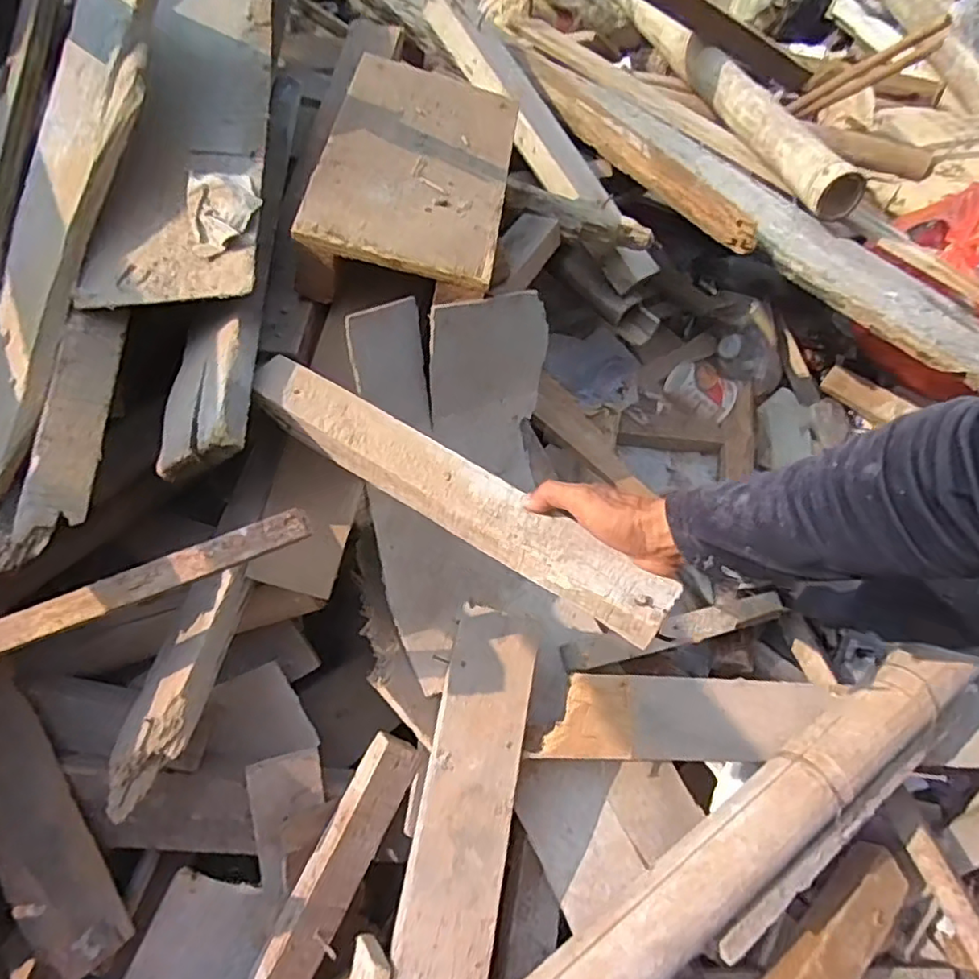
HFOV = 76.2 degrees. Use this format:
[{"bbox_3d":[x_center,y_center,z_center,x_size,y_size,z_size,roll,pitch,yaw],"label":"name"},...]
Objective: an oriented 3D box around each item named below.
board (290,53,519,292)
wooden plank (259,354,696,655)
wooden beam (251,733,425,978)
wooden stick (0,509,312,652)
[{"bbox_3d":[-0.077,-0.369,0.700,0.196,0.016,0.326,12,58,-9],"label":"board"},{"bbox_3d":[-0.035,-0.001,0.567,0.423,0.035,0.062,31,64,12],"label":"wooden plank"},{"bbox_3d":[-0.222,0.524,0.685,0.066,0.059,0.511,25,78,9],"label":"wooden beam"},{"bbox_3d":[-0.326,0.090,0.542,0.361,0.012,0.028,-20,64,5],"label":"wooden stick"}]

